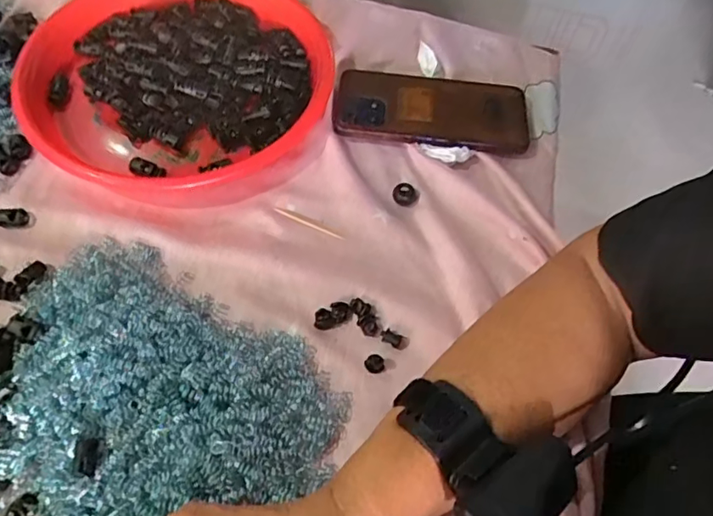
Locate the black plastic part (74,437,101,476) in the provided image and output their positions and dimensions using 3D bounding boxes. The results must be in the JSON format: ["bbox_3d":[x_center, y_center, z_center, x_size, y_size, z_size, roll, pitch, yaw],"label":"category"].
[{"bbox_3d":[-0.149,0.110,0.301,0.012,0.008,0.020,0,60,-4],"label":"black plastic part"}]

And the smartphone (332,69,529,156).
[{"bbox_3d":[0.067,-0.130,0.473,0.166,0.014,0.082,8,60,1],"label":"smartphone"}]

